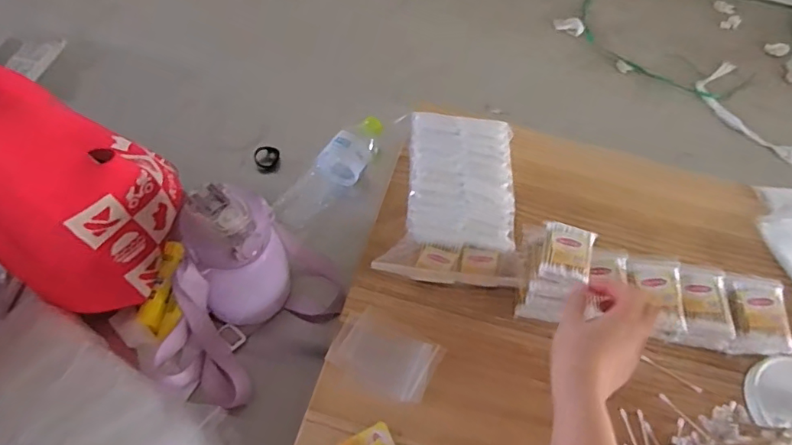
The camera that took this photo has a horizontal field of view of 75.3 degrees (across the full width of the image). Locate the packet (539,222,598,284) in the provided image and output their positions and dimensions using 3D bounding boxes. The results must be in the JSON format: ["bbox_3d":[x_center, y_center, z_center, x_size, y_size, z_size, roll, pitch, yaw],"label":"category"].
[{"bbox_3d":[0.196,0.033,0.581,0.056,0.011,0.075,16,57,6],"label":"packet"}]

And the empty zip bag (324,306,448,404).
[{"bbox_3d":[-0.012,0.145,0.558,0.111,0.008,0.077,27,59,9],"label":"empty zip bag"}]

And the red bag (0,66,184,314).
[{"bbox_3d":[-0.343,-0.032,0.528,0.153,0.227,0.170,18,57,7],"label":"red bag"}]

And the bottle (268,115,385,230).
[{"bbox_3d":[-0.086,-0.067,0.728,0.062,0.063,0.239,26,58,12],"label":"bottle"}]

